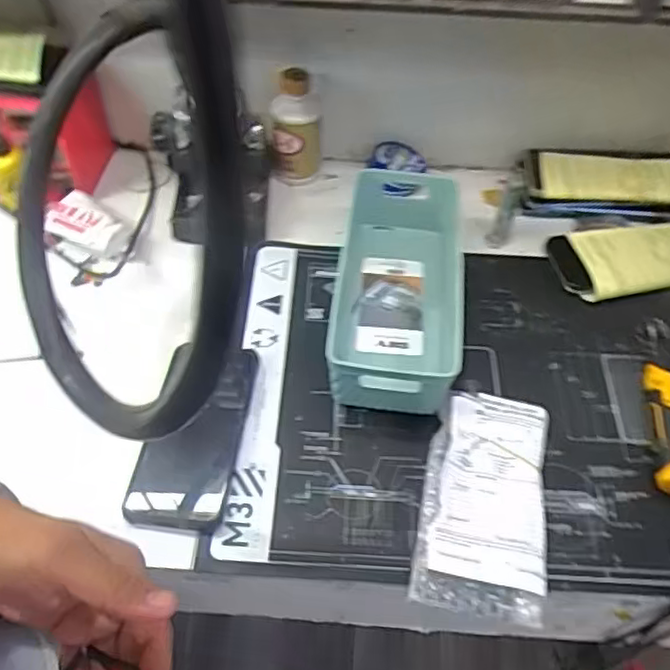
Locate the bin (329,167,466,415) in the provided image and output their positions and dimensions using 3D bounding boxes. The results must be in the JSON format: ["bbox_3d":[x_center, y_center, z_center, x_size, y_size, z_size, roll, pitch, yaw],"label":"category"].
[{"bbox_3d":[0.063,-0.056,0.608,0.125,0.071,0.259,7,53,4],"label":"bin"}]

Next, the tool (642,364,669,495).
[{"bbox_3d":[0.276,0.076,0.538,0.032,0.033,0.115,10,54,6],"label":"tool"}]

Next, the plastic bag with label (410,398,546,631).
[{"bbox_3d":[0.114,0.125,0.499,0.089,0.034,0.172,11,54,7],"label":"plastic bag with label"}]

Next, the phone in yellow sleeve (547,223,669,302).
[{"bbox_3d":[0.305,-0.082,0.655,0.158,0.027,0.075,-9,54,-8],"label":"phone in yellow sleeve"}]

